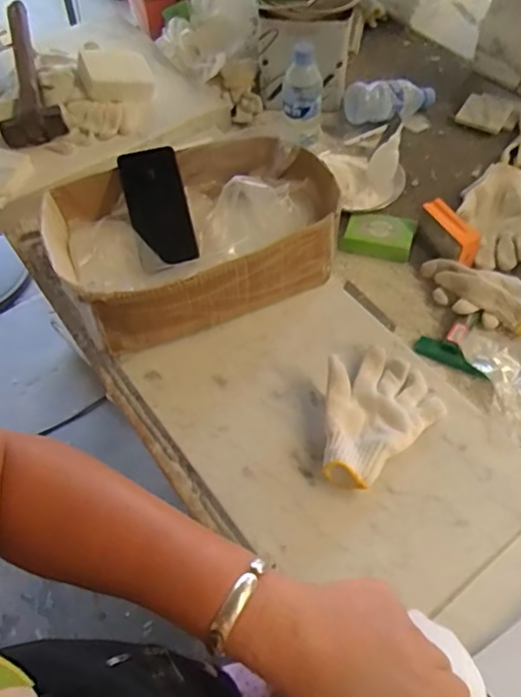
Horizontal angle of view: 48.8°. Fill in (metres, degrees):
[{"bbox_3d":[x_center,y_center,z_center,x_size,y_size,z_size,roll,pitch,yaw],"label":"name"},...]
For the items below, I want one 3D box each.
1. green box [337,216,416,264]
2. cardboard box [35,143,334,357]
[{"bbox_3d":[0.171,-0.165,0.837,0.099,0.028,0.065,10,58,8],"label":"green box"},{"bbox_3d":[-0.080,-0.147,0.779,0.371,0.121,0.228,-19,59,-11],"label":"cardboard box"}]

